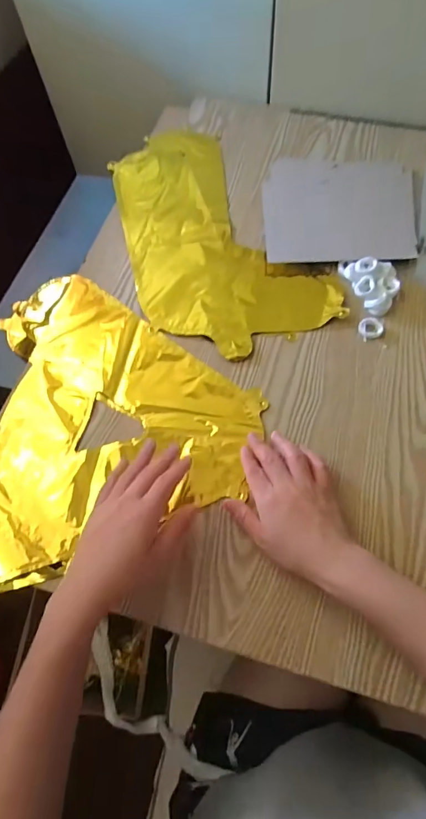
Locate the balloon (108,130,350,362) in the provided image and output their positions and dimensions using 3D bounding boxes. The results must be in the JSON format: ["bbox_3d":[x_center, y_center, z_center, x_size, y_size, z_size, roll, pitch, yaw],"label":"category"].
[{"bbox_3d":[-0.024,-0.254,0.577,0.218,0.008,0.434,-23,65,-9],"label":"balloon"}]

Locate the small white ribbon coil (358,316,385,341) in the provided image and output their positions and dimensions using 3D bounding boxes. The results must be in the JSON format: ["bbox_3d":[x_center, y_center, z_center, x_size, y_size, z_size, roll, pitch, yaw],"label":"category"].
[{"bbox_3d":[0.189,-0.098,0.492,0.030,0.007,0.028,-1,63,2],"label":"small white ribbon coil"}]

